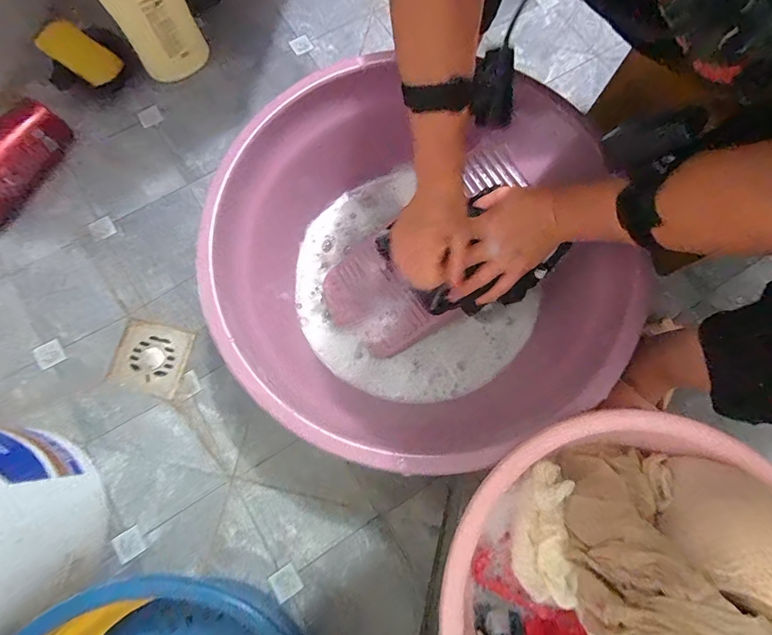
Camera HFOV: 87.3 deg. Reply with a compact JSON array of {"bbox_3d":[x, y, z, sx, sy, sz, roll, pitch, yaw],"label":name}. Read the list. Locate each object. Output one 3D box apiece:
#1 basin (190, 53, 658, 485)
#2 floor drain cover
[{"bbox_3d":[0.036,-0.062,0.513,0.455,0.177,0.453,0,76,-1],"label":"basin"},{"bbox_3d":[-0.333,0.057,0.575,0.101,0.005,0.092,14,76,3],"label":"floor drain cover"}]

